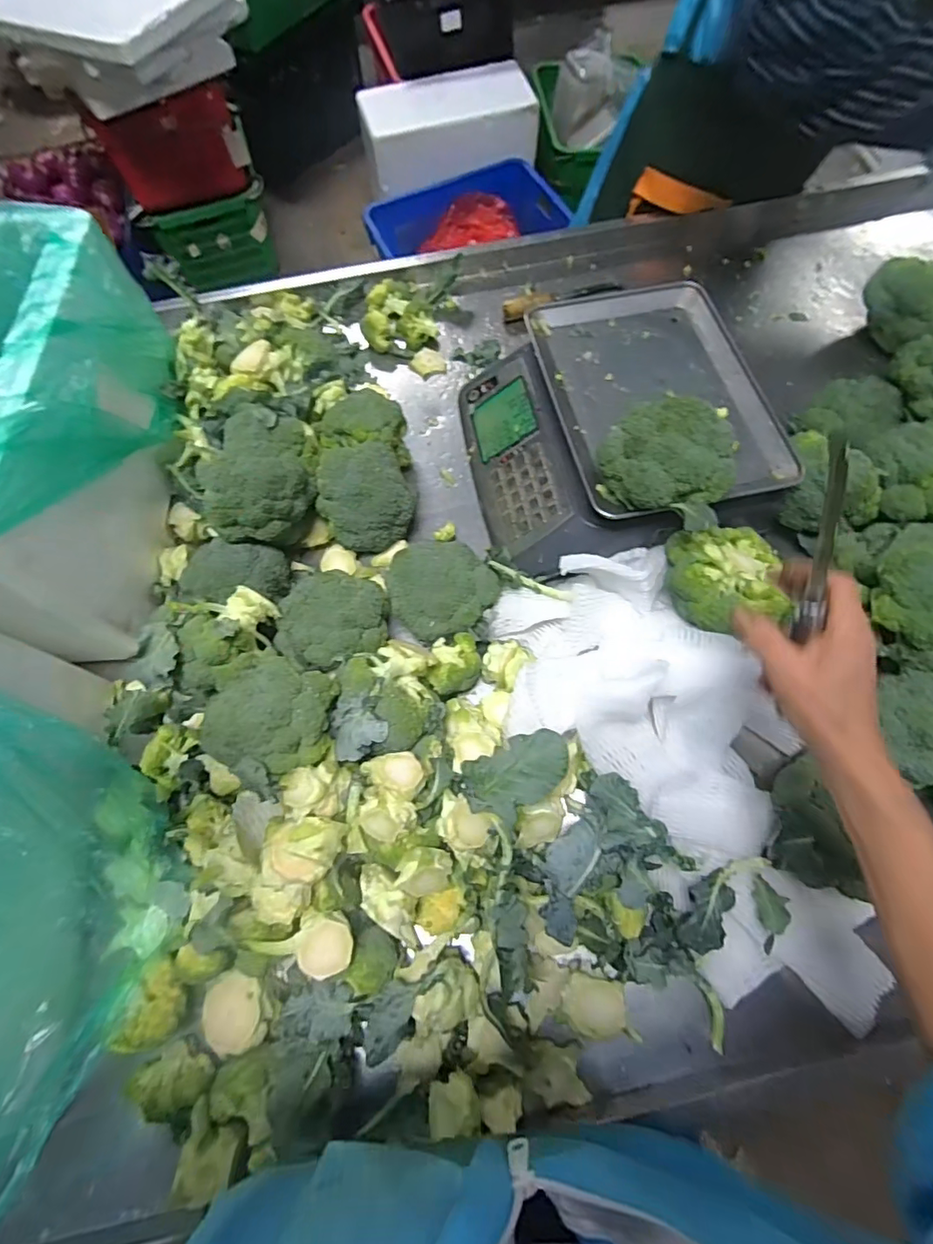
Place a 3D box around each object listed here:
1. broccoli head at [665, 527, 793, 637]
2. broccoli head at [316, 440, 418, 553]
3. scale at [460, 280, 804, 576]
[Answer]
[{"bbox_3d":[0.279,-0.048,0.554,0.111,0.053,0.119,-7,68,-1],"label":"broccoli head"},{"bbox_3d":[-0.126,-0.153,0.648,0.115,0.108,0.118,-9,68,-2],"label":"broccoli head"},{"bbox_3d":[0.173,-0.248,0.659,0.340,0.098,0.349,-13,69,-3],"label":"scale"}]

